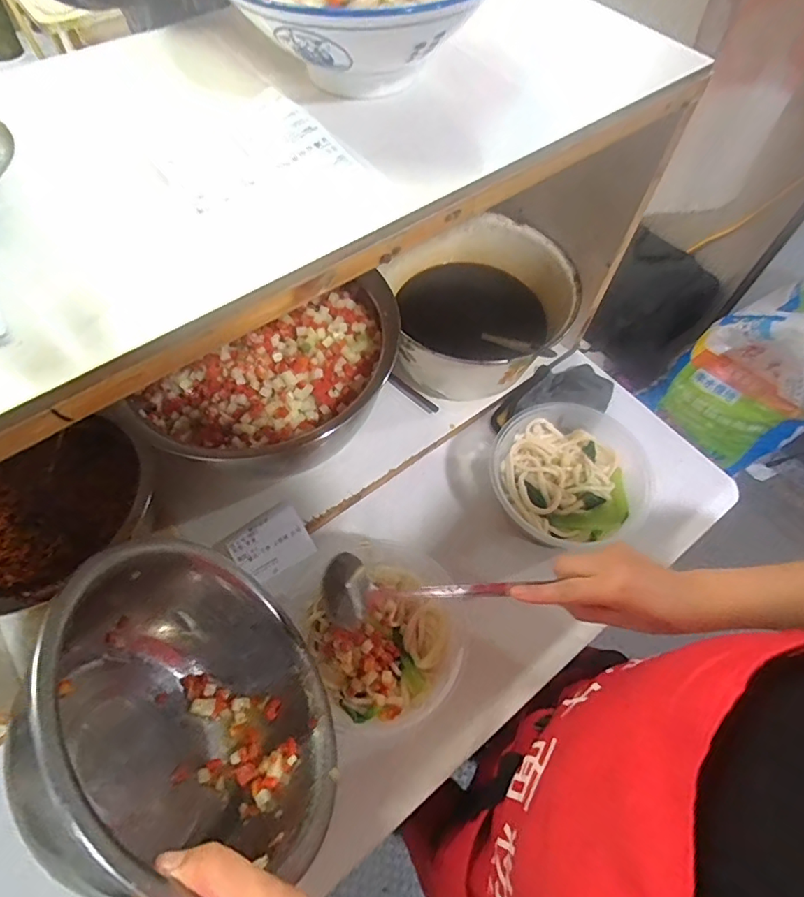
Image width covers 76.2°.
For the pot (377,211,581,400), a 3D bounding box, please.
[{"bbox_3d":[0.093,-0.173,0.631,0.213,0.121,0.204,1,61,-1],"label":"pot"}]

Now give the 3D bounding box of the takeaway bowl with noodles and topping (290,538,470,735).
[{"bbox_3d":[-0.016,0.172,0.496,0.148,0.066,0.164,-25,65,-15],"label":"takeaway bowl with noodles and topping"}]

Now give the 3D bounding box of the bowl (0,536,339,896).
[{"bbox_3d":[-0.156,0.186,0.345,0.114,0.231,0.222,-37,110,8],"label":"bowl"}]

